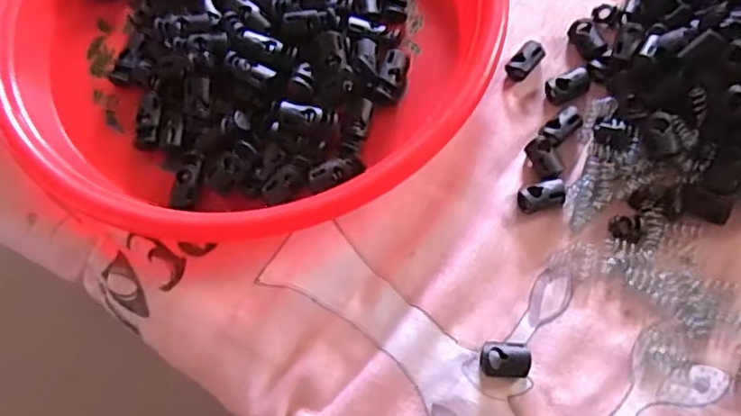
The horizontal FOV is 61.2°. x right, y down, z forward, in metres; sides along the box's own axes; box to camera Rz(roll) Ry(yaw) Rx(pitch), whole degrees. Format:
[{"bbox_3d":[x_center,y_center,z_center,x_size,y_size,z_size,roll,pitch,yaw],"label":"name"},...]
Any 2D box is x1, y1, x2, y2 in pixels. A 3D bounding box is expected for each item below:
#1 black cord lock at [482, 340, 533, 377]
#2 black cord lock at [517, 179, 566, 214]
[{"bbox_3d":[0.056,0.063,0.257,0.020,0.008,0.014,0,67,3],"label":"black cord lock"},{"bbox_3d":[0.077,-0.006,0.282,0.020,0.010,0.013,-12,67,-2],"label":"black cord lock"}]

